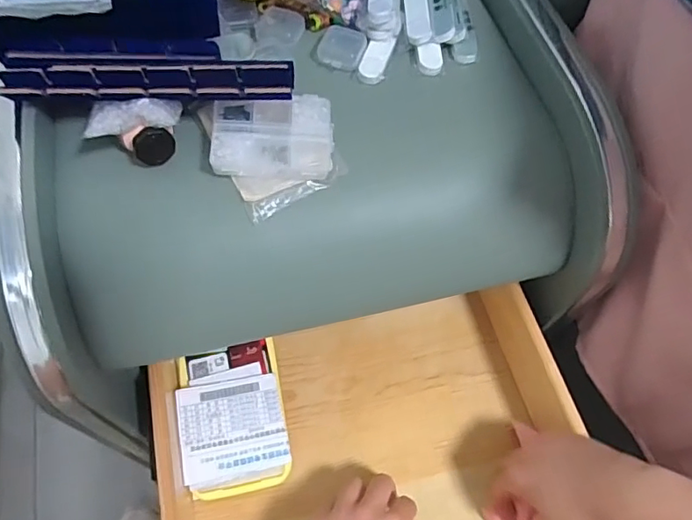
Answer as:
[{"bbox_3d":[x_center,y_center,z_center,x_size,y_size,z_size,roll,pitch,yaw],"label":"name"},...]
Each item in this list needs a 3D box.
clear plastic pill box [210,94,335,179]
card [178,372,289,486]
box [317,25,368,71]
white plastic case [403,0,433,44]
[{"bbox_3d":[-0.050,-0.087,0.360,0.081,0.013,0.059,-3,61,-5],"label":"clear plastic pill box"},{"bbox_3d":[-0.096,0.140,0.442,0.084,0.005,0.078,-8,65,-15],"label":"card"},{"bbox_3d":[-0.004,-0.171,0.417,0.036,0.008,0.042,16,61,5],"label":"box"},{"bbox_3d":[0.059,-0.215,0.440,0.021,0.012,0.078,-1,61,-4],"label":"white plastic case"}]

